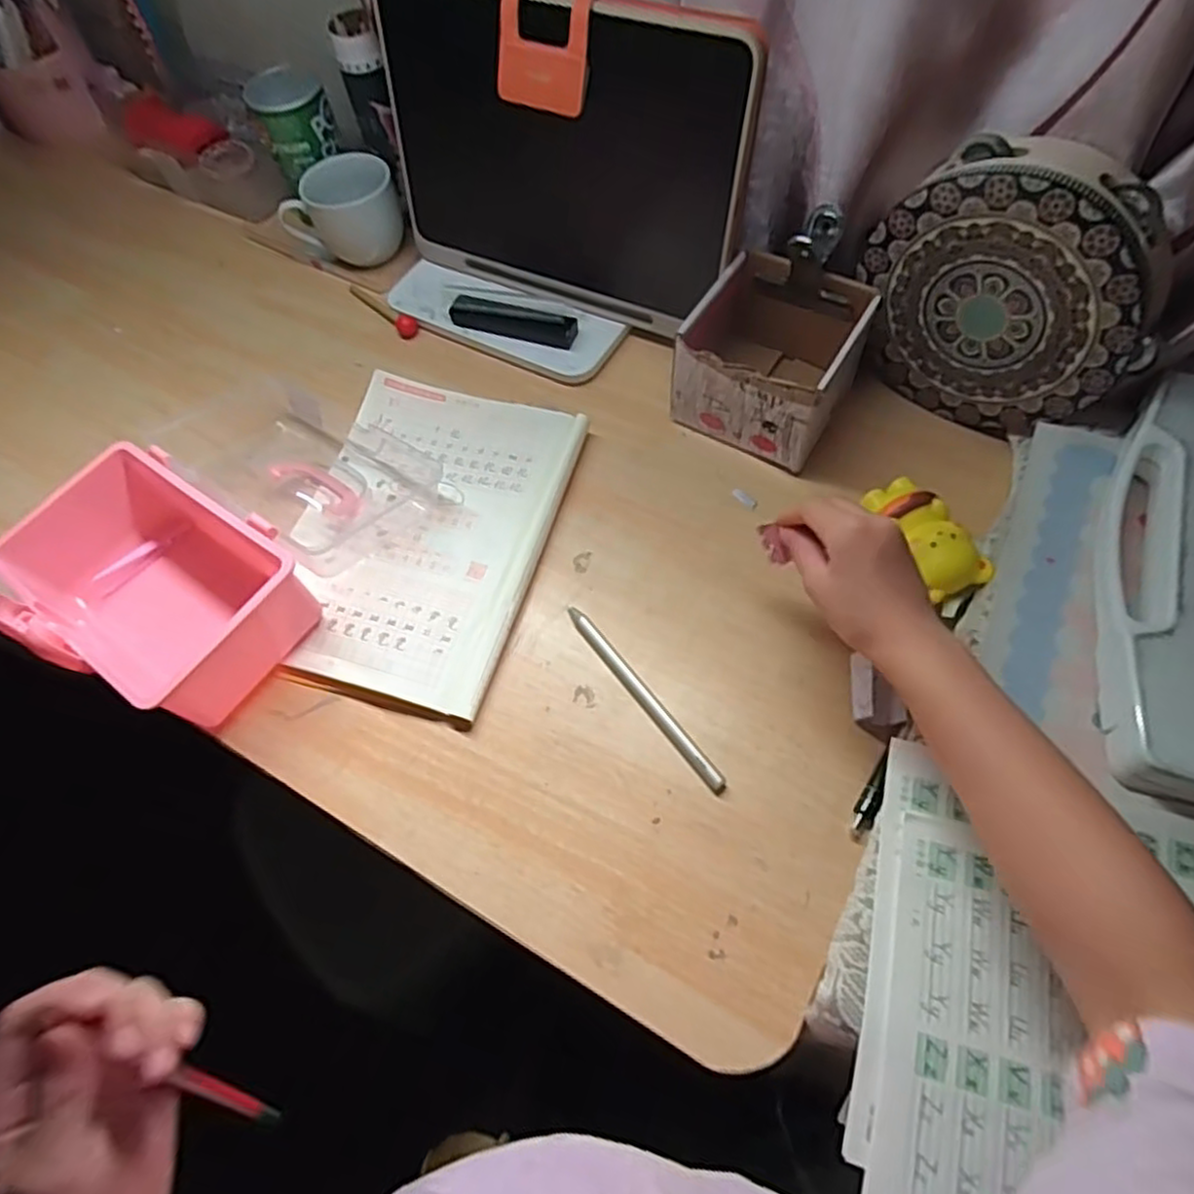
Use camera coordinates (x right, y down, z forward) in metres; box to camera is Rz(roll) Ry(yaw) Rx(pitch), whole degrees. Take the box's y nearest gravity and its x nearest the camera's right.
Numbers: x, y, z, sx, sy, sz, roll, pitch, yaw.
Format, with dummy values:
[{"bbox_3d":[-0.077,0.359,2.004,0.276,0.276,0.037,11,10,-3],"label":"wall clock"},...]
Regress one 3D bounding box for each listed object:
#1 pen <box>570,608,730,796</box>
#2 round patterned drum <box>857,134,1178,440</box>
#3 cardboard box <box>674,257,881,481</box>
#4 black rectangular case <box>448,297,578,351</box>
[{"bbox_3d":[0.029,0.061,0.446,0.011,0.006,0.149,-33,64,-14],"label":"pen"},{"bbox_3d":[0.261,-0.196,0.462,0.183,0.162,0.046,34,69,20],"label":"round patterned drum"},{"bbox_3d":[0.126,-0.176,0.521,0.116,0.078,0.125,25,66,17],"label":"cardboard box"},{"bbox_3d":[-0.070,-0.232,0.603,0.111,0.022,0.021,16,63,12],"label":"black rectangular case"}]

